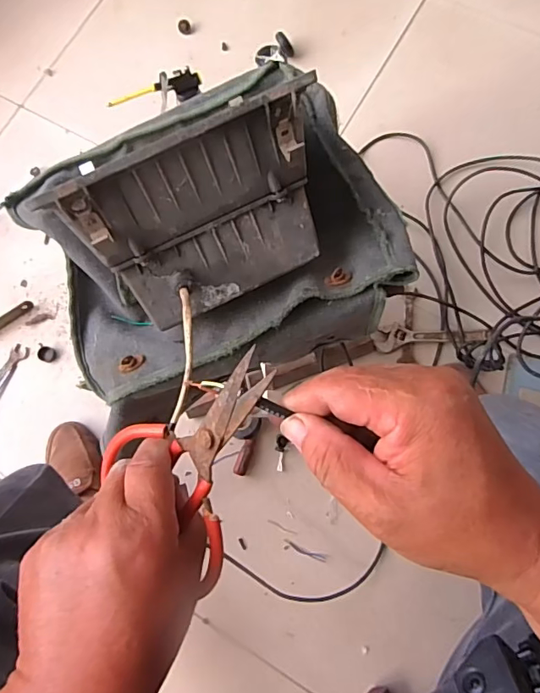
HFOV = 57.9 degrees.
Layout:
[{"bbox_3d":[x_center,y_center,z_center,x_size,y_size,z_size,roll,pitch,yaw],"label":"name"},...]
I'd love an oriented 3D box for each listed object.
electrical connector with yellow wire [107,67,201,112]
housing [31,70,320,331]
[{"bbox_3d":[-0.190,-0.421,0.816,0.155,0.050,0.027,-21,77,-1],"label":"electrical connector with yellow wire"},{"bbox_3d":[-0.072,-0.144,0.482,0.215,0.171,0.110,-25,43,-2],"label":"housing"}]

